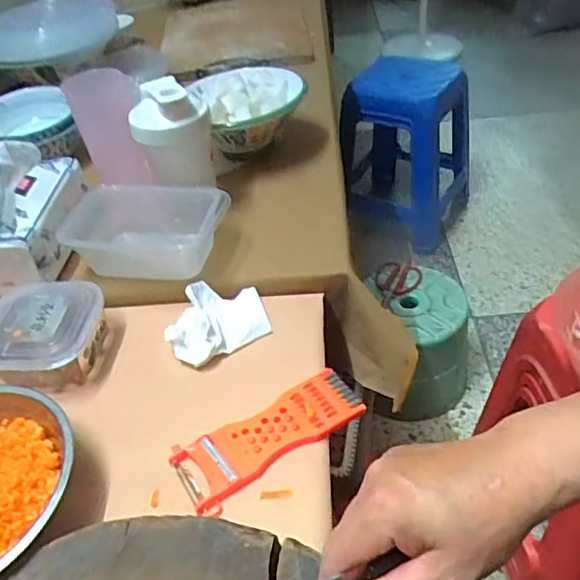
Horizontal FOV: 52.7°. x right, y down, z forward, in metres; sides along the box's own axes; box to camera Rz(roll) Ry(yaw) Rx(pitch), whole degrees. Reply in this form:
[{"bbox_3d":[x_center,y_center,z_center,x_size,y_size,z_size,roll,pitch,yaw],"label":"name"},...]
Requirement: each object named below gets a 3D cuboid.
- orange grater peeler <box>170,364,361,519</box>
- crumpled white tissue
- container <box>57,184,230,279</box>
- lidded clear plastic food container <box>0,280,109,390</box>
[{"bbox_3d":[-0.017,0.123,0.506,0.165,0.011,0.059,-27,47,-21],"label":"orange grater peeler"},{"bbox_3d":[-0.075,0.026,0.597,0.101,0.033,0.083,-18,42,-10],"label":"crumpled white tissue"},{"bbox_3d":[-0.159,-0.058,0.665,0.166,0.088,0.091,1,43,11],"label":"container"},{"bbox_3d":[-0.249,0.045,0.592,0.116,0.051,0.111,-3,43,3],"label":"lidded clear plastic food container"}]

